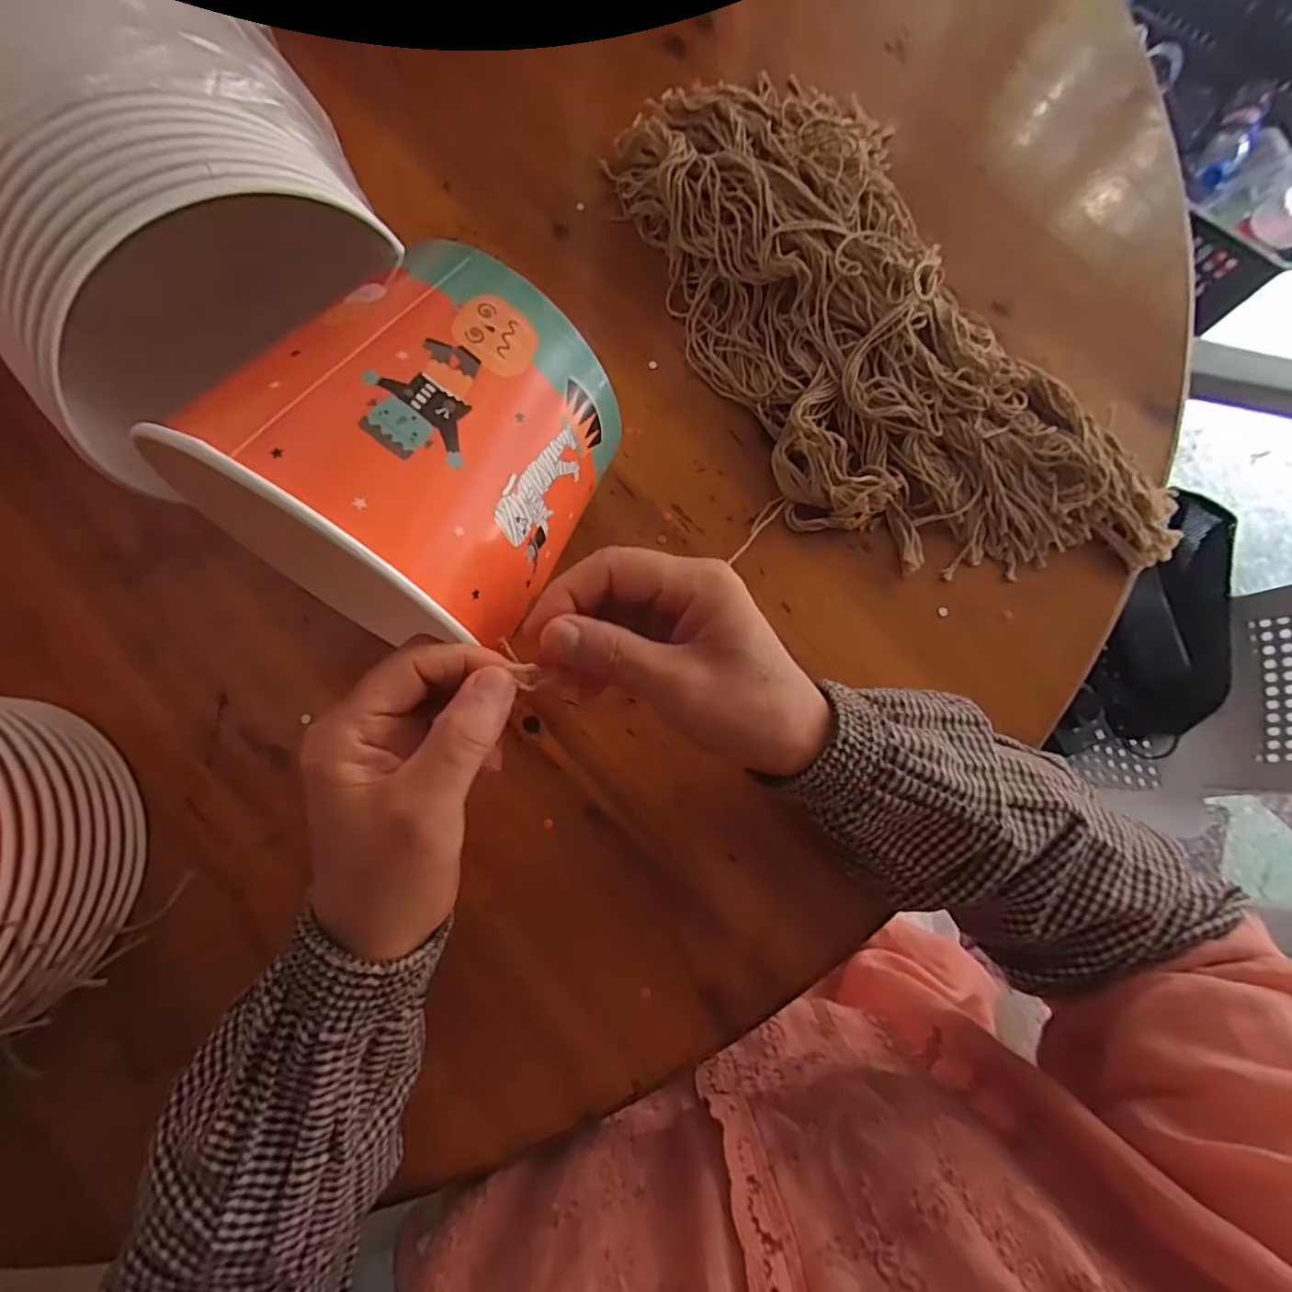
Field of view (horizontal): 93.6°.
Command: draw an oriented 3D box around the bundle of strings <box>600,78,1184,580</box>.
[{"bbox_3d":[0.140,-0.194,0.365,0.196,0.048,0.392,-28,80,-7],"label":"bundle of strings"}]

